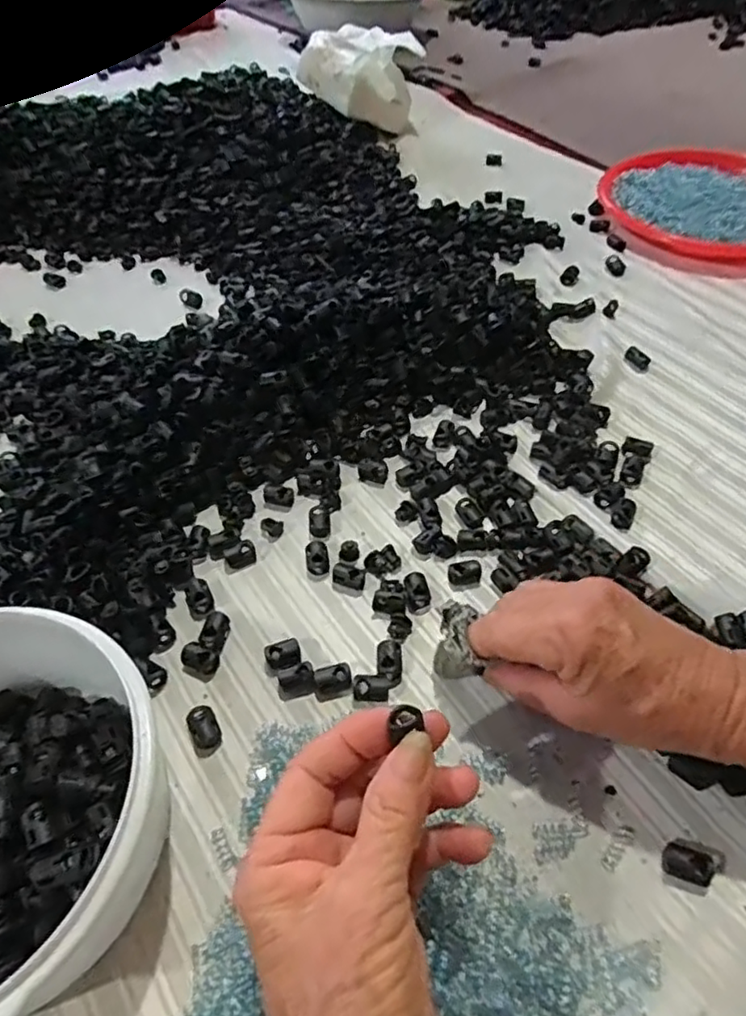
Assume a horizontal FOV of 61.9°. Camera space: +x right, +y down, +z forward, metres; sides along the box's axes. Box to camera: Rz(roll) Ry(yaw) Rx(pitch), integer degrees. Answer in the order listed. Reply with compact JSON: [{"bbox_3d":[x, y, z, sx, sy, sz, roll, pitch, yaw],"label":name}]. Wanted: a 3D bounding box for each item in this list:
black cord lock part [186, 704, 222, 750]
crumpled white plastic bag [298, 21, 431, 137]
[{"bbox_3d":[-0.088,0.113,0.322,0.014,0.009,0.025,-26,55,-16],"label":"black cord lock part"},{"bbox_3d":[-0.016,-0.543,0.787,0.114,0.085,0.148,-31,57,-19],"label":"crumpled white plastic bag"}]

